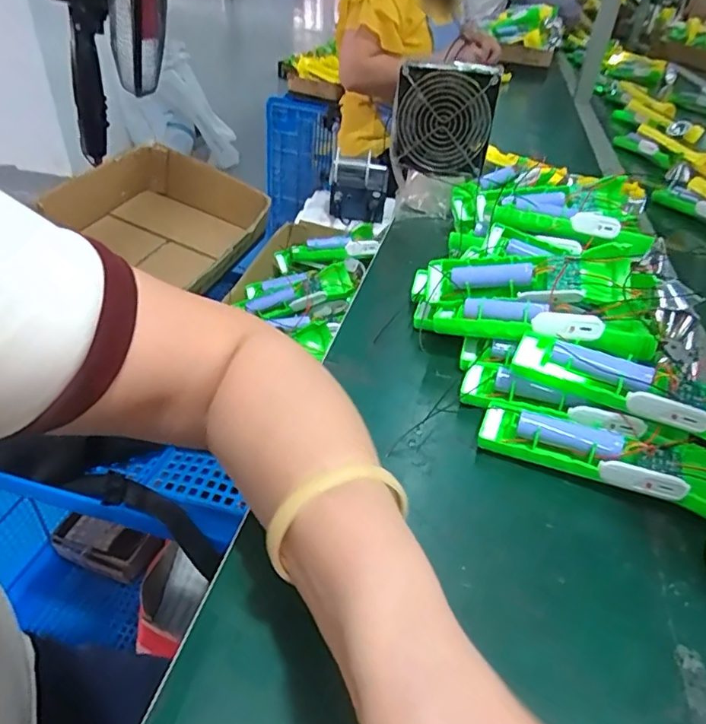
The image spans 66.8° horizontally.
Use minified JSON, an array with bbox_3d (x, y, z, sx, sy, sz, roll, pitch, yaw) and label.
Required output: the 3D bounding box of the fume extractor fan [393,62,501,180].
[{"bbox_3d":[0.113,-0.306,0.679,0.119,0.123,0.034,11,38,9],"label":"fume extractor fan"}]

